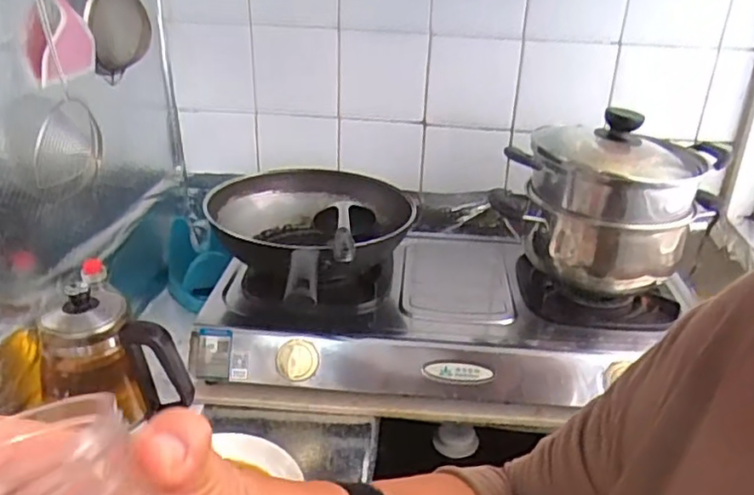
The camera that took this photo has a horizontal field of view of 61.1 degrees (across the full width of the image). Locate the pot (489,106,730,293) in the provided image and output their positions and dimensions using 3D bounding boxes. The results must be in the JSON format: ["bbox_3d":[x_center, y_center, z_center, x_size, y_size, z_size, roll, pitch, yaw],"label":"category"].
[{"bbox_3d":[0.328,-0.069,0.897,0.207,0.217,0.201,1,27,0],"label":"pot"}]

